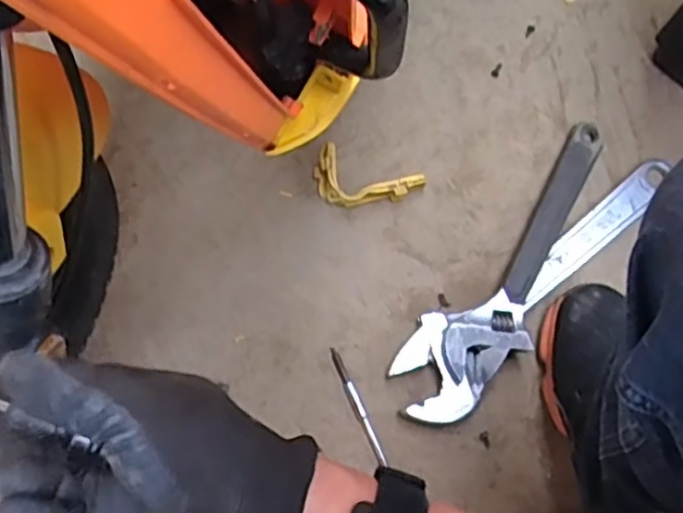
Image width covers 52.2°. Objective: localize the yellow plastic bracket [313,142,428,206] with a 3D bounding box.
[{"bbox_3d":[0.024,-0.070,0.679,0.103,0.030,0.055,19,75,4],"label":"yellow plastic bracket"}]

